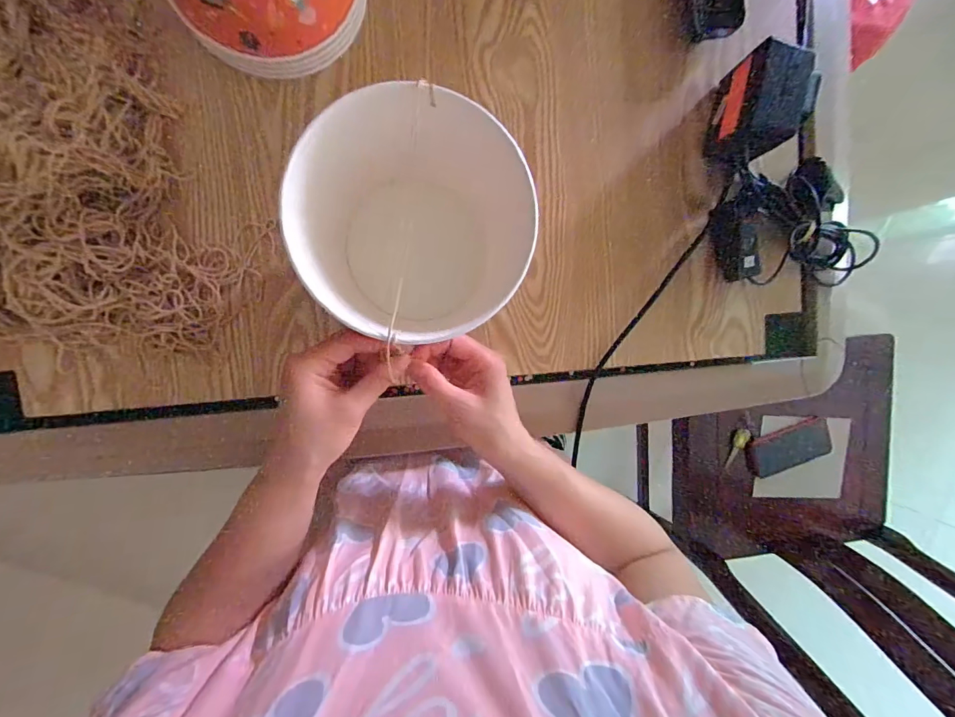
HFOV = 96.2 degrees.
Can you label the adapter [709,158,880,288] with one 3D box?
[{"bbox_3d":[0.331,-0.132,0.429,0.193,0.051,0.110,0,93,-8],"label":"adapter"}]

